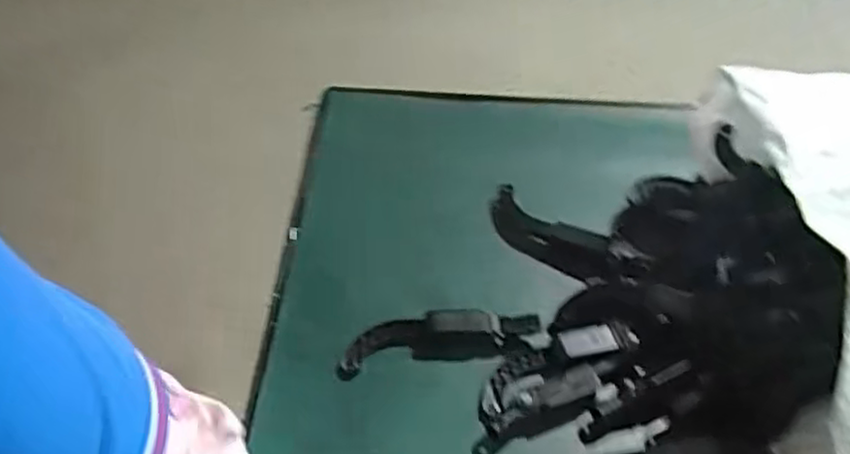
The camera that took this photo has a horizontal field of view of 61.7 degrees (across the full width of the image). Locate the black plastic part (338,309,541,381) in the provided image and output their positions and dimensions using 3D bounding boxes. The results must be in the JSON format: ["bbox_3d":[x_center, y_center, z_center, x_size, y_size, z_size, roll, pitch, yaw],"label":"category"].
[{"bbox_3d":[0.012,0.100,0.654,0.182,0.022,0.049,-6,48,-6],"label":"black plastic part"}]

